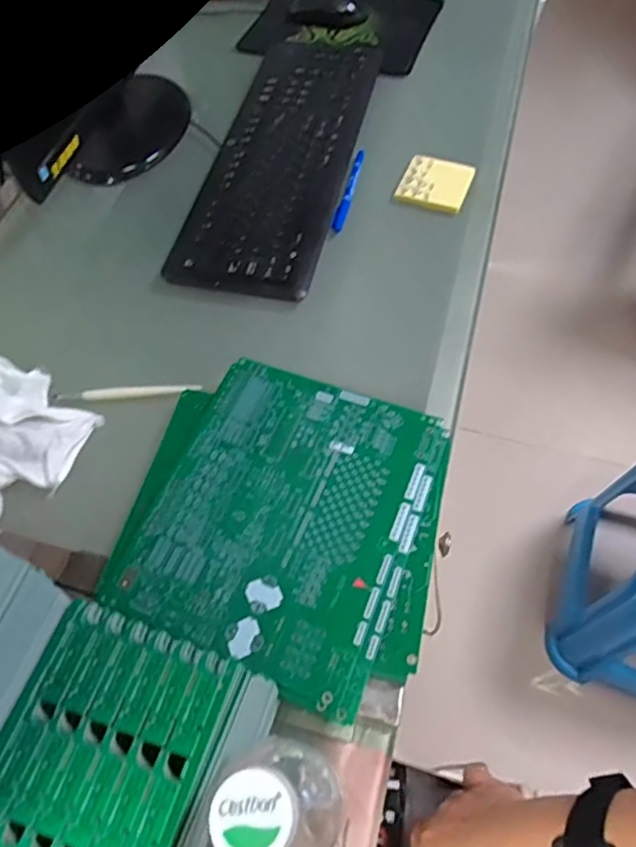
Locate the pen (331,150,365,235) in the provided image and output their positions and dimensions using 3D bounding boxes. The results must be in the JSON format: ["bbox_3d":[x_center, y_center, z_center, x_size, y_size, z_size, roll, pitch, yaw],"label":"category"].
[{"bbox_3d":[0.038,-0.278,0.725,0.013,0.009,0.126,12,61,10],"label":"pen"}]

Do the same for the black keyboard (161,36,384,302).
[{"bbox_3d":[-0.036,-0.354,0.763,0.157,0.021,0.492,10,61,9],"label":"black keyboard"}]

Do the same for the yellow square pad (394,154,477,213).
[{"bbox_3d":[0.140,-0.286,0.726,0.079,0.008,0.085,20,63,14],"label":"yellow square pad"}]

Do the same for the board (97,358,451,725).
[{"bbox_3d":[-0.017,0.074,0.504,0.232,0.011,0.246,18,62,13],"label":"board"}]

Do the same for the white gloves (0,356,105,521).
[{"bbox_3d":[-0.288,-0.001,0.564,0.137,0.038,0.161,-36,65,-17],"label":"white gloves"}]

